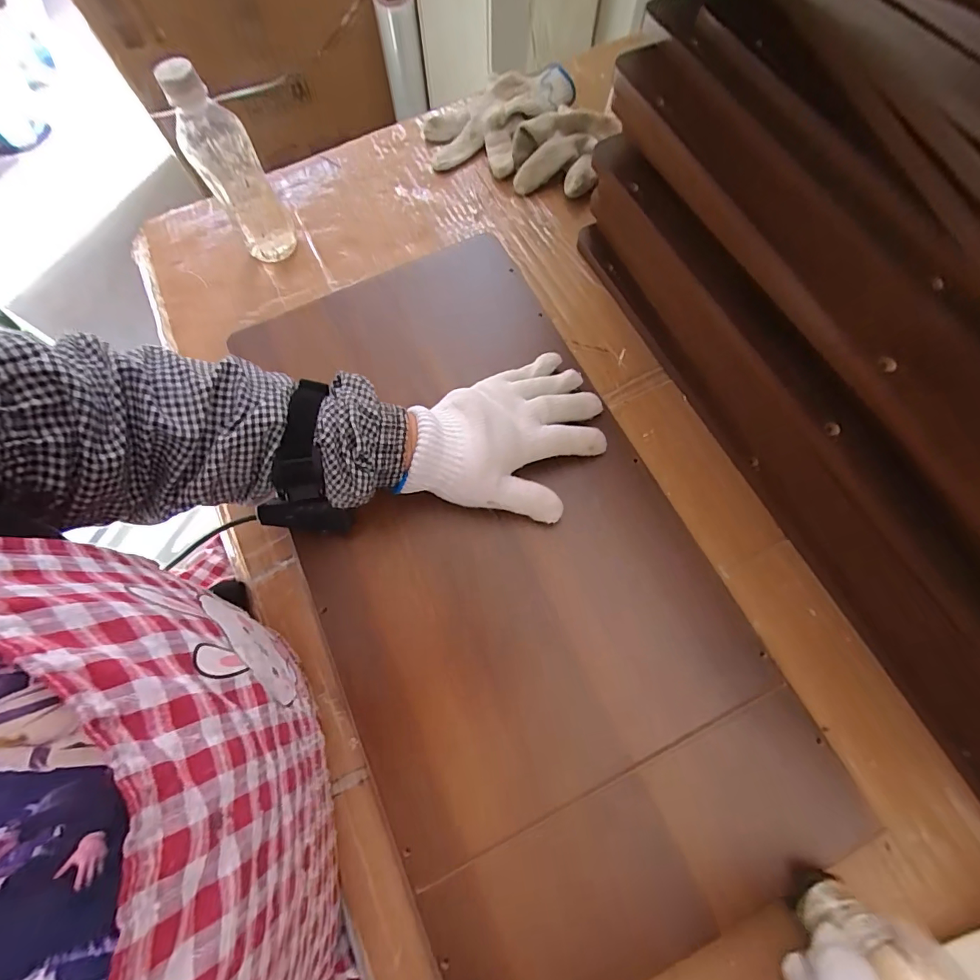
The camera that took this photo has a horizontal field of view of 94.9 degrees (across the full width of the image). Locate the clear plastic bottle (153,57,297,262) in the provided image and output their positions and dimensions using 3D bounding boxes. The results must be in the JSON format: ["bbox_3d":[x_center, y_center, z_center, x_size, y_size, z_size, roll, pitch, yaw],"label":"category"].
[{"bbox_3d":[-0.243,-0.300,0.421,0.056,0.159,0.059,-29,73,-8],"label":"clear plastic bottle"}]

